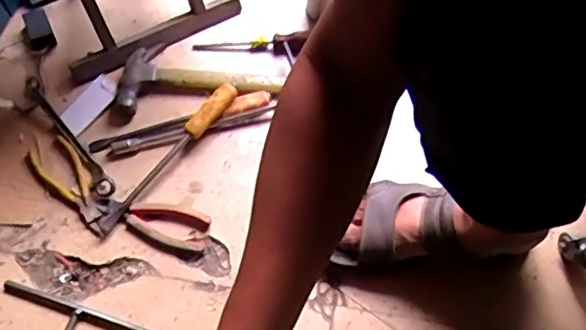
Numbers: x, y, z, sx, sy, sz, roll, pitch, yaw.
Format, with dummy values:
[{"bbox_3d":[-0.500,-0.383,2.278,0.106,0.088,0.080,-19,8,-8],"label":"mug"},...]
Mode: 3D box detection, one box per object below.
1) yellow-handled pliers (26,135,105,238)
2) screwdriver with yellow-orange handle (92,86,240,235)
[{"bbox_3d":[-0.293,0.028,0.743,0.059,0.013,0.160,-33,69,-17],"label":"yellow-handled pliers"},{"bbox_3d":[-0.162,-0.014,0.752,0.028,0.033,0.261,33,66,13],"label":"screwdriver with yellow-orange handle"}]

